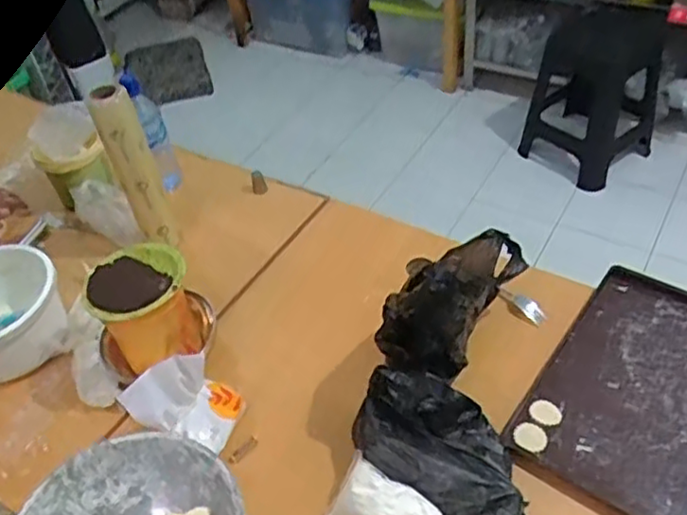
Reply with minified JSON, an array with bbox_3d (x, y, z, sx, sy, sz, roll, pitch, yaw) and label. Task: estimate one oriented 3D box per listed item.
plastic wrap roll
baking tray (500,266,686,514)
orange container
[{"bbox_3d":[-0.340,-0.144,1.081,0.063,0.301,0.068,-22,47,-14],"label":"plastic wrap roll"},{"bbox_3d":[0.410,0.169,0.898,0.240,0.027,0.373,26,54,29],"label":"baking tray"},{"bbox_3d":[-0.275,0.081,0.948,0.129,0.168,0.114,-17,46,-10],"label":"orange container"}]

